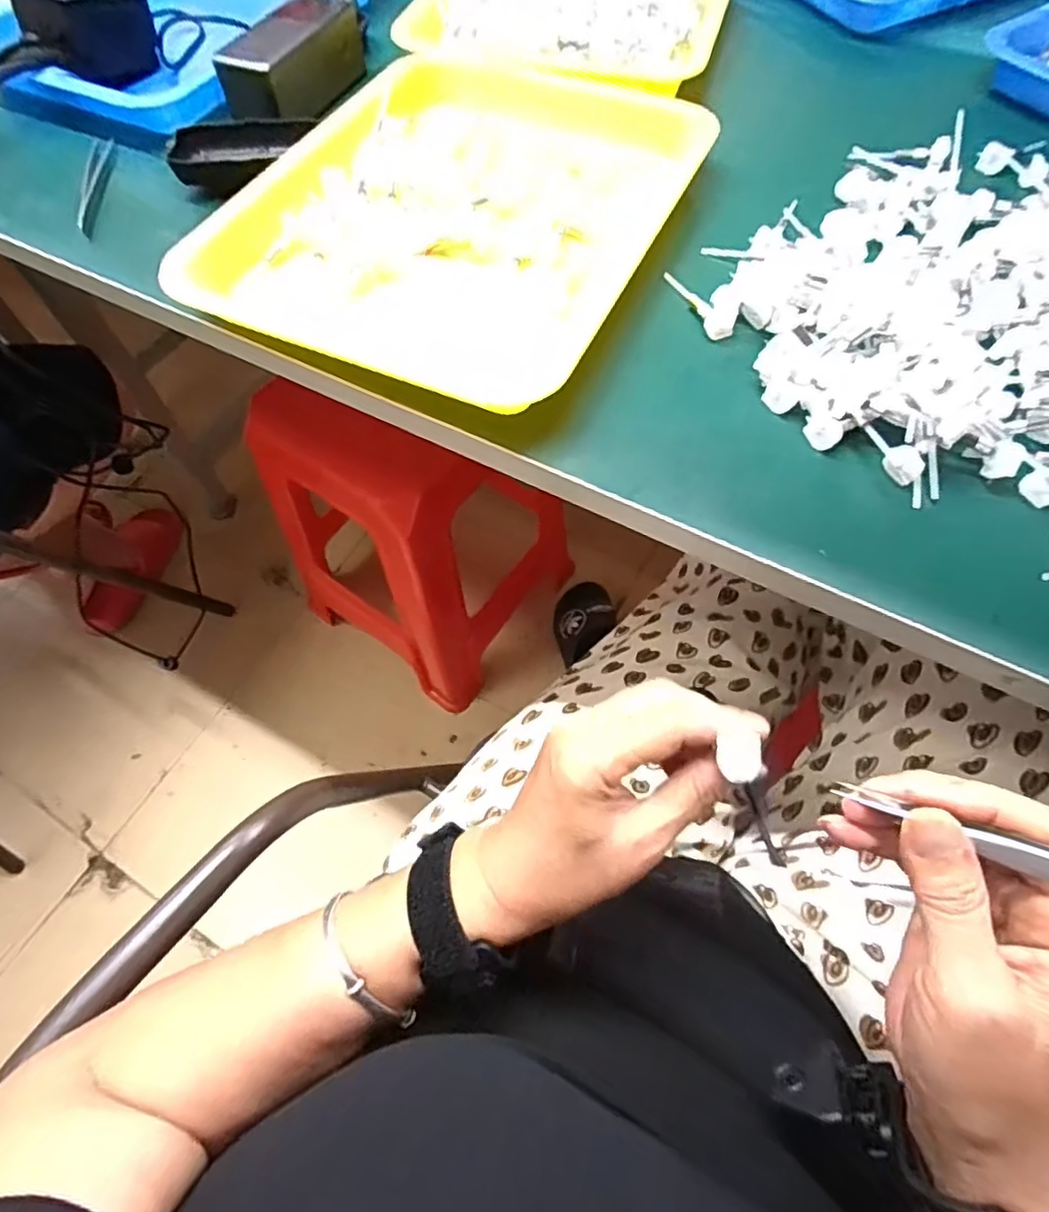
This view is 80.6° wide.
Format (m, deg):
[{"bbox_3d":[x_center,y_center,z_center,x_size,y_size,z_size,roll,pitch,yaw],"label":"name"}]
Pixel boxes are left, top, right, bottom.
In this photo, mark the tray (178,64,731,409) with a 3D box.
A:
[{"bbox_3d":[-0.039,-0.266,0.412,0.257,0.028,0.300,22,66,12],"label":"tray"}]

